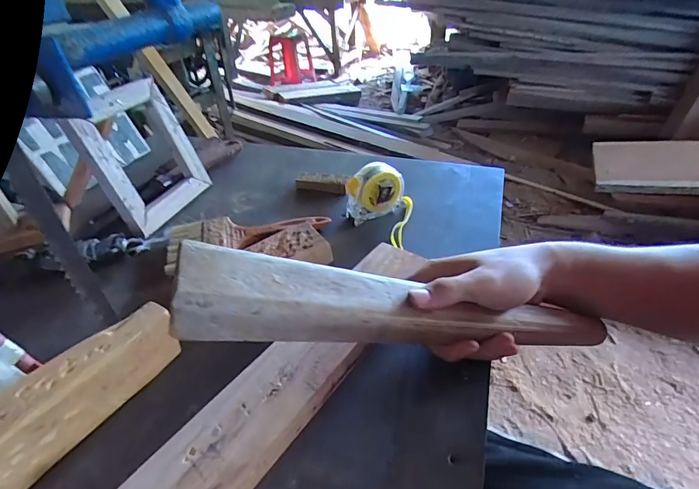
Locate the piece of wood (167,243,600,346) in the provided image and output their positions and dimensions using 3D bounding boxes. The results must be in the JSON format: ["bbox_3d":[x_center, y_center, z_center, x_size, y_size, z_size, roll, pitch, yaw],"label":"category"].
[{"bbox_3d":[0.053,0.054,0.292,0.335,0.037,0.048,10,35,-21],"label":"piece of wood"}]

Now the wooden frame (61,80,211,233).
[{"bbox_3d":[-0.254,-0.111,0.498,0.021,0.159,0.142,-6,32,28],"label":"wooden frame"}]

